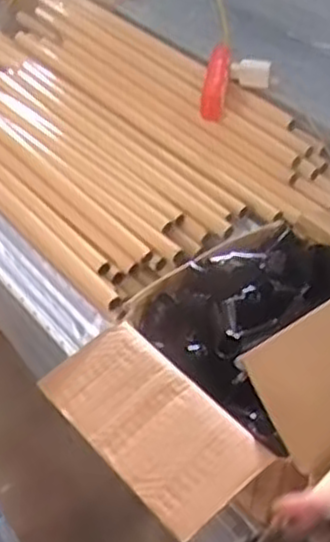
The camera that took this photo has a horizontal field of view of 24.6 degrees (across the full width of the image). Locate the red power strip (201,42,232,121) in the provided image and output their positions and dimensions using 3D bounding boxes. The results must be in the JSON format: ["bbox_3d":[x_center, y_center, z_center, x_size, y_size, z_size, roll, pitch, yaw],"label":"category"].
[{"bbox_3d":[0.095,-0.350,1.391,0.047,0.045,0.165,7,66,3],"label":"red power strip"}]

